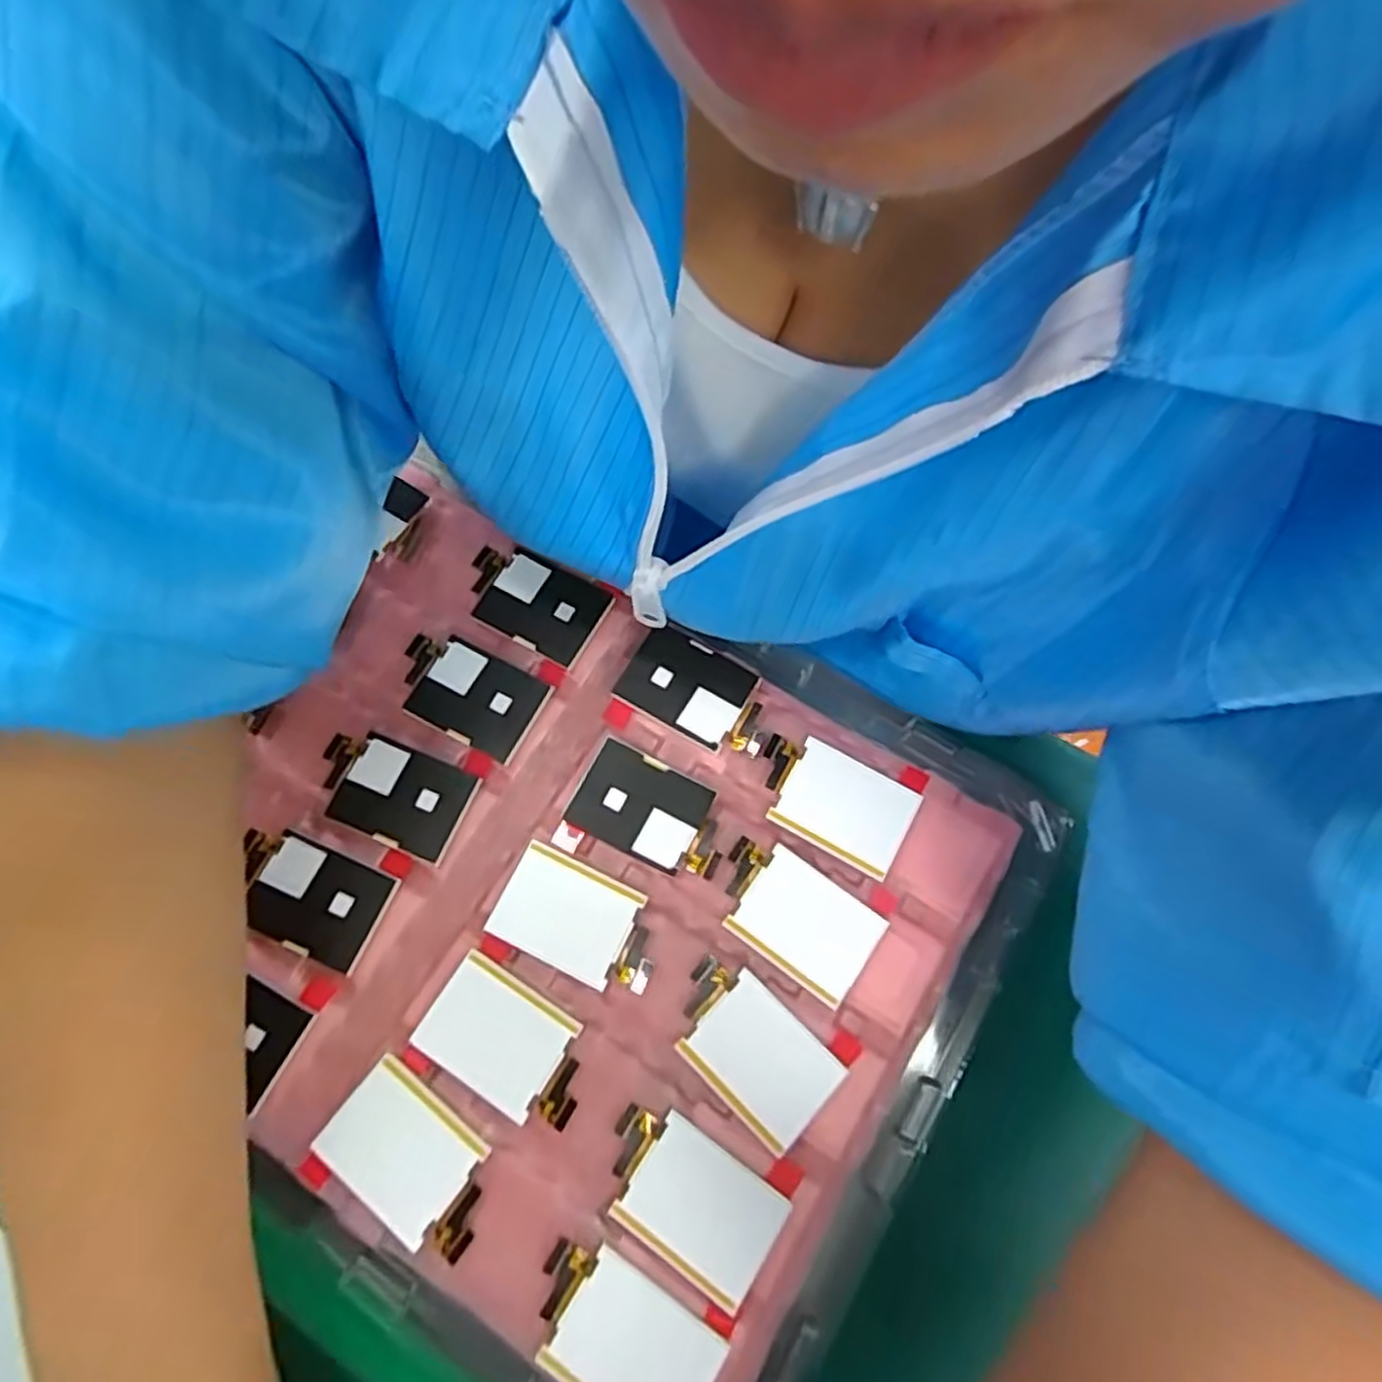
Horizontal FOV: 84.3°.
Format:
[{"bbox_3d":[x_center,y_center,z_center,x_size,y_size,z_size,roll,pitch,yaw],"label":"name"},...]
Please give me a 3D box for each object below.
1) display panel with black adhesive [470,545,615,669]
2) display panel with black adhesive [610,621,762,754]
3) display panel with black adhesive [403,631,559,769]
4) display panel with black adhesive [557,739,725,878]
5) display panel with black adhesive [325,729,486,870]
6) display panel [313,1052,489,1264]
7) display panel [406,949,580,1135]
[{"bbox_3d":[-0.064,-0.036,0.306,0.057,0.004,0.034,27,77,10],"label":"display panel with black adhesive"},{"bbox_3d":[0.001,-0.001,0.293,0.053,0.004,0.035,29,77,9],"label":"display panel with black adhesive"},{"bbox_3d":[-0.086,0.001,0.295,0.057,0.006,0.034,27,74,9],"label":"display panel with black adhesive"},{"bbox_3d":[-0.014,0.044,0.278,0.057,0.004,0.034,26,78,8],"label":"display panel with black adhesive"},{"bbox_3d":[-0.111,0.037,0.282,0.057,0.004,0.034,22,71,7],"label":"display panel with black adhesive"},{"bbox_3d":[-0.088,0.148,0.241,0.056,0.004,0.034,36,71,12],"label":"display panel"},{"bbox_3d":[-0.061,0.117,0.254,0.056,0.006,0.034,29,74,9],"label":"display panel"}]

